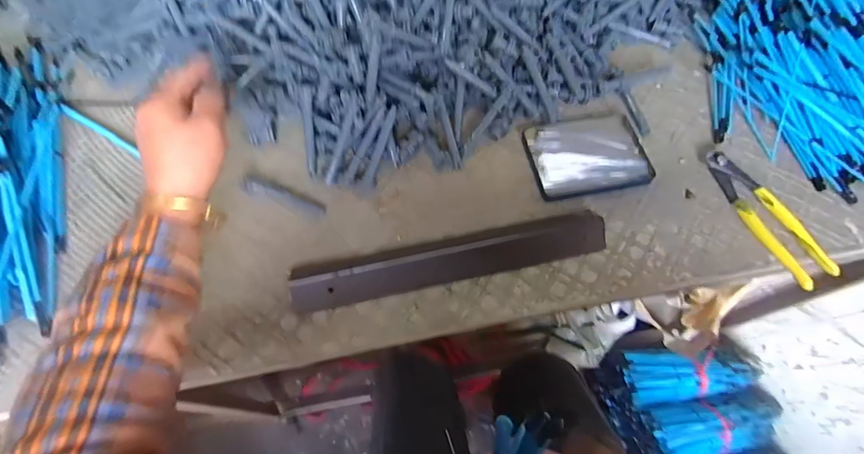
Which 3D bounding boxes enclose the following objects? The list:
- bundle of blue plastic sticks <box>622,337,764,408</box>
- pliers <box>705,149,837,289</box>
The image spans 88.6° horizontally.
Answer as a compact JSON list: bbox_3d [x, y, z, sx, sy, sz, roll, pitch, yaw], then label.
[{"bbox_3d":[0.561,0.316,0.969,0.289,0.095,0.117,-8,66,-7],"label":"bundle of blue plastic sticks"},{"bbox_3d":[0.353,-0.013,0.472,0.043,0.021,0.163,-20,68,-12],"label":"pliers"}]

